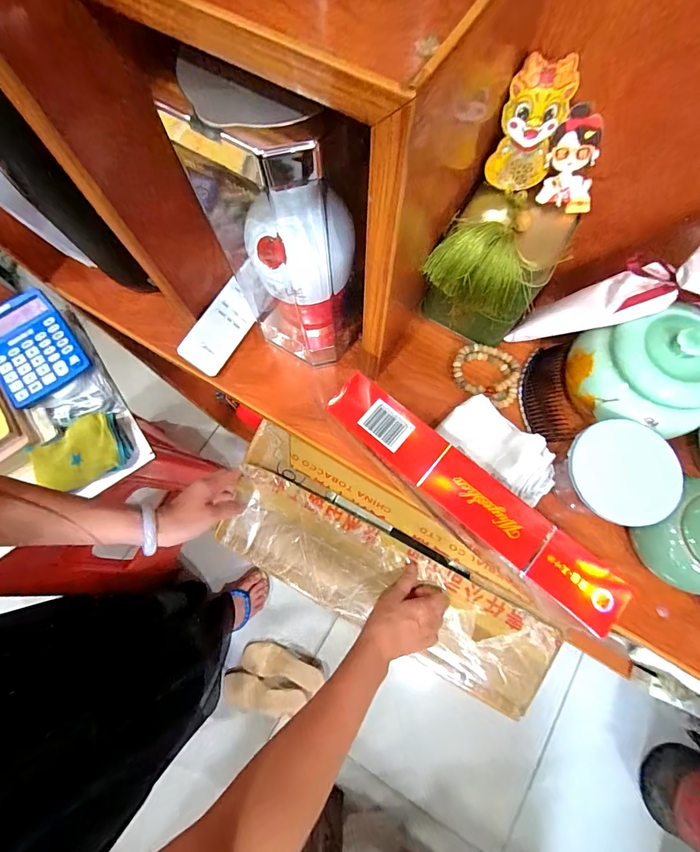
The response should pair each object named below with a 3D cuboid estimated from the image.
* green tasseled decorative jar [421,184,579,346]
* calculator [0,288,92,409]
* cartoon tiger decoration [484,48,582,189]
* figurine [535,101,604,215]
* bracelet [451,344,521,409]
[{"bbox_3d":[0.138,-0.151,0.397,0.108,0.127,0.100,26,76,7],"label":"green tasseled decorative jar"},{"bbox_3d":[-0.484,-0.117,0.586,0.120,0.036,0.151,-34,77,-9],"label":"calculator"},{"bbox_3d":[0.144,-0.237,0.313,0.048,0.088,0.009,5,55,4],"label":"cartoon tiger decoration"},{"bbox_3d":[0.184,-0.219,0.327,0.041,0.077,0.008,0,49,19],"label":"figurine"},{"bbox_3d":[0.156,-0.061,0.440,0.078,0.012,0.064,25,76,7],"label":"bracelet"}]

